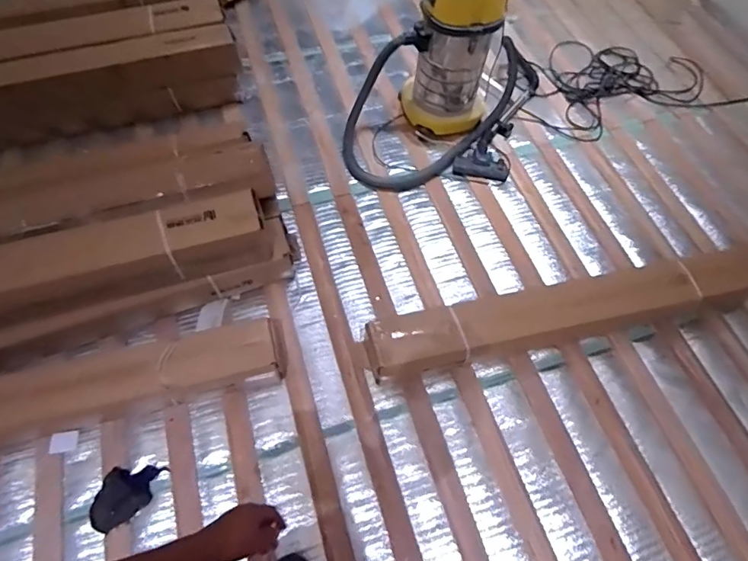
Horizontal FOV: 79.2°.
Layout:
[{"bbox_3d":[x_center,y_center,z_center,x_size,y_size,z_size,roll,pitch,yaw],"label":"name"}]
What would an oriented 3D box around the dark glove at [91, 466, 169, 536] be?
[{"bbox_3d":[-0.773,0.667,1.398,0.157,0.044,0.191,9,62,3],"label":"dark glove"}]

